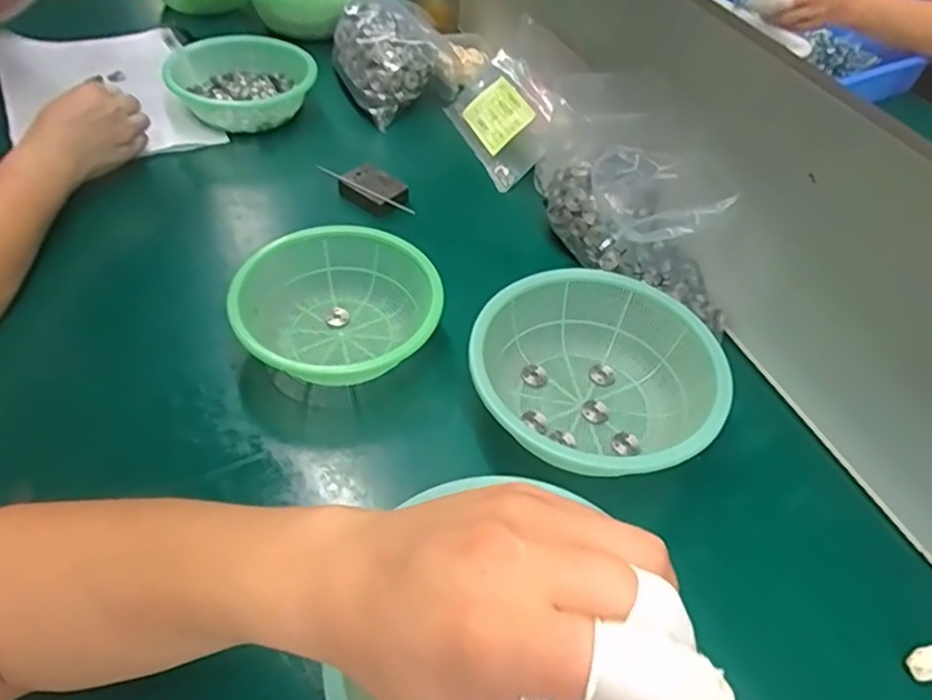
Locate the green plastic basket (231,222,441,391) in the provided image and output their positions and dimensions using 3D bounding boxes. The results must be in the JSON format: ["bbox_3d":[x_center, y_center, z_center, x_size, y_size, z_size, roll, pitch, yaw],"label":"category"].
[{"bbox_3d":[-0.105,-0.032,0.540,0.160,0.059,0.147,-5,48,-10],"label":"green plastic basket"}]

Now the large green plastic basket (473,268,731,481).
[{"bbox_3d":[0.093,0.028,0.515,0.170,0.089,0.178,2,51,-3],"label":"large green plastic basket"}]

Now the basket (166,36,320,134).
[{"bbox_3d":[-0.262,-0.316,0.776,0.163,0.049,0.135,-13,50,-17],"label":"basket"}]

